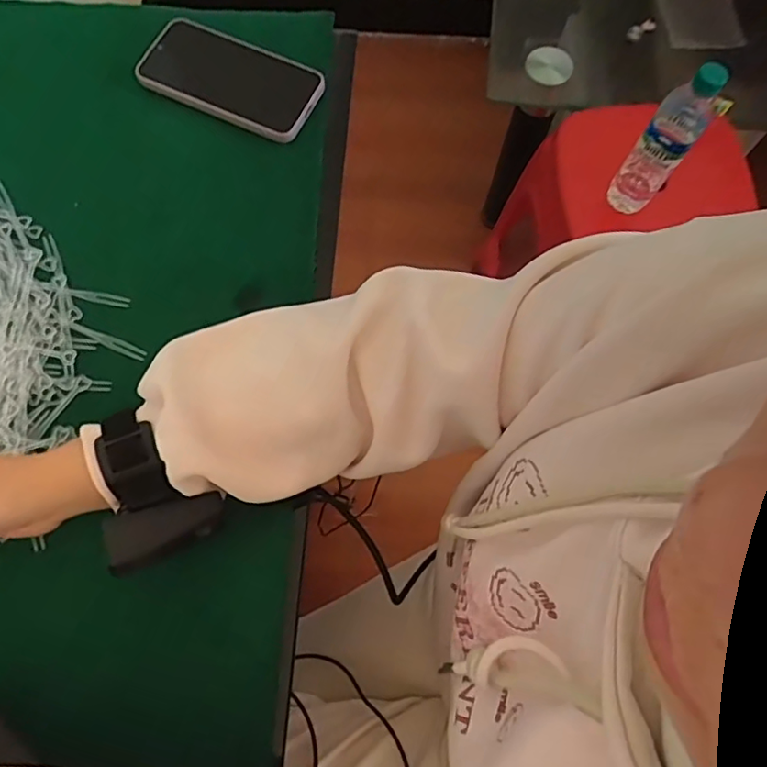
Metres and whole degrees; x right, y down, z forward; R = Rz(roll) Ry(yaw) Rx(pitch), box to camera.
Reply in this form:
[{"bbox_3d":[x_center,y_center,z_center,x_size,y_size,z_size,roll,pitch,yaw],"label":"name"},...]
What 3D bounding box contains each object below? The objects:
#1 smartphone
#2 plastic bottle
[{"bbox_3d":[-0.137,-0.276,0.526,0.164,0.016,0.079,25,74,7],"label":"smartphone"},{"bbox_3d":[0.364,-0.313,0.762,0.069,0.232,0.054,32,75,11],"label":"plastic bottle"}]

